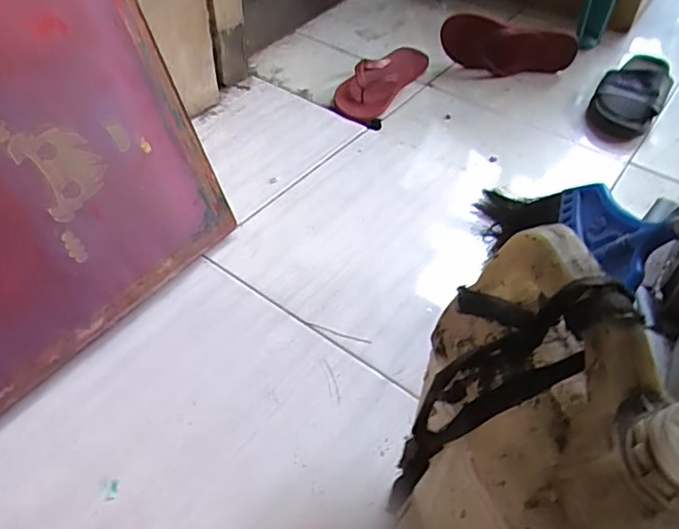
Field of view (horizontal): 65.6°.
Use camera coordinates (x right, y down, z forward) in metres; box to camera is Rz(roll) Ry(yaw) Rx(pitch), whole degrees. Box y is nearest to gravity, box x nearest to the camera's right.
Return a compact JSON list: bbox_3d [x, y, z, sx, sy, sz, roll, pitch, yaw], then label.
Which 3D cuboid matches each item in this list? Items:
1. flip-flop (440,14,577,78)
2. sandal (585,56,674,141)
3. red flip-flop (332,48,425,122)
[{"bbox_3d":[0.338,-0.424,1.047,0.272,0.108,0.045,4,47,-15],"label":"flip-flop"},{"bbox_3d":[0.554,-0.328,0.997,0.111,0.068,0.275,26,52,20],"label":"sandal"},{"bbox_3d":[0.080,-0.360,1.027,0.109,0.040,0.271,24,51,18],"label":"red flip-flop"}]

